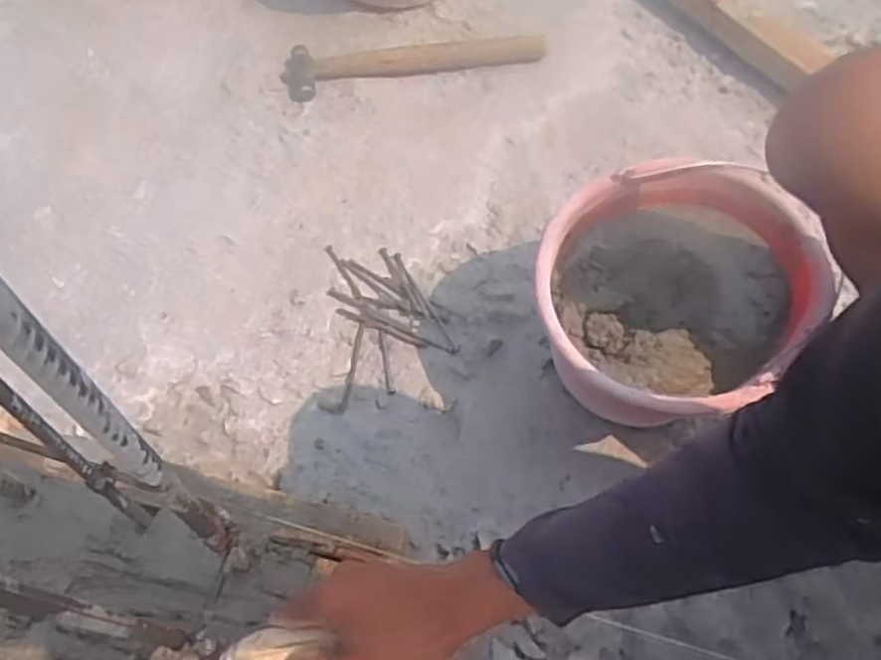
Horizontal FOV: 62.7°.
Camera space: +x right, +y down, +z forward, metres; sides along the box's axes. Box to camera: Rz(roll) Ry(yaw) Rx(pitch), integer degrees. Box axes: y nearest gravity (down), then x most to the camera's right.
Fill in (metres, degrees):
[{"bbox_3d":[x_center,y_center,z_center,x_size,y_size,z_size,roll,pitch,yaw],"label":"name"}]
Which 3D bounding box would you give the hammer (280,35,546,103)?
[{"bbox_3d":[-0.031,-0.348,0.924,0.331,0.028,0.066,-8,60,-8],"label":"hammer"}]

